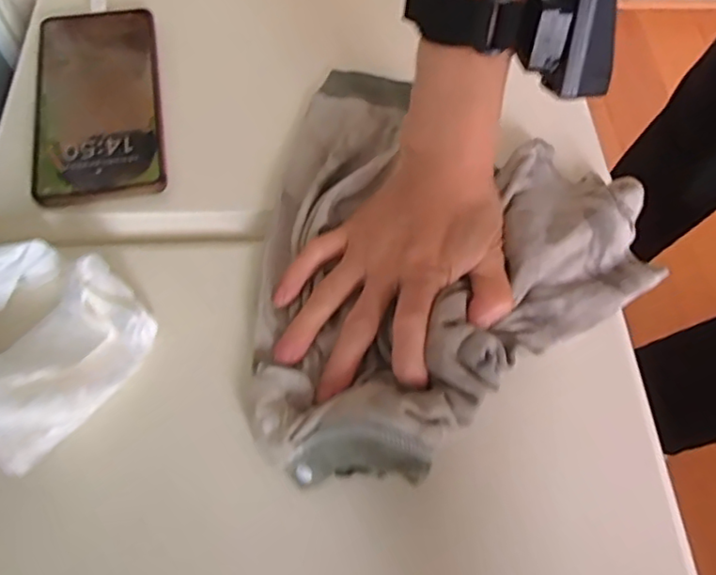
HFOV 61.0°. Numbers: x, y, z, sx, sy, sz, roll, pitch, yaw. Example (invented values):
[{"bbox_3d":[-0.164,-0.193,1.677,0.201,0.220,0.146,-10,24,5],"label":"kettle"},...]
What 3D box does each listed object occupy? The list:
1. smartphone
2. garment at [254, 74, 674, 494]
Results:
[{"bbox_3d":[-0.169,-0.125,0.395,0.075,0.009,0.161,-10,64,-8],"label":"smartphone"},{"bbox_3d":[0.057,-0.024,0.345,0.218,0.037,0.262,3,63,-2],"label":"garment"}]

